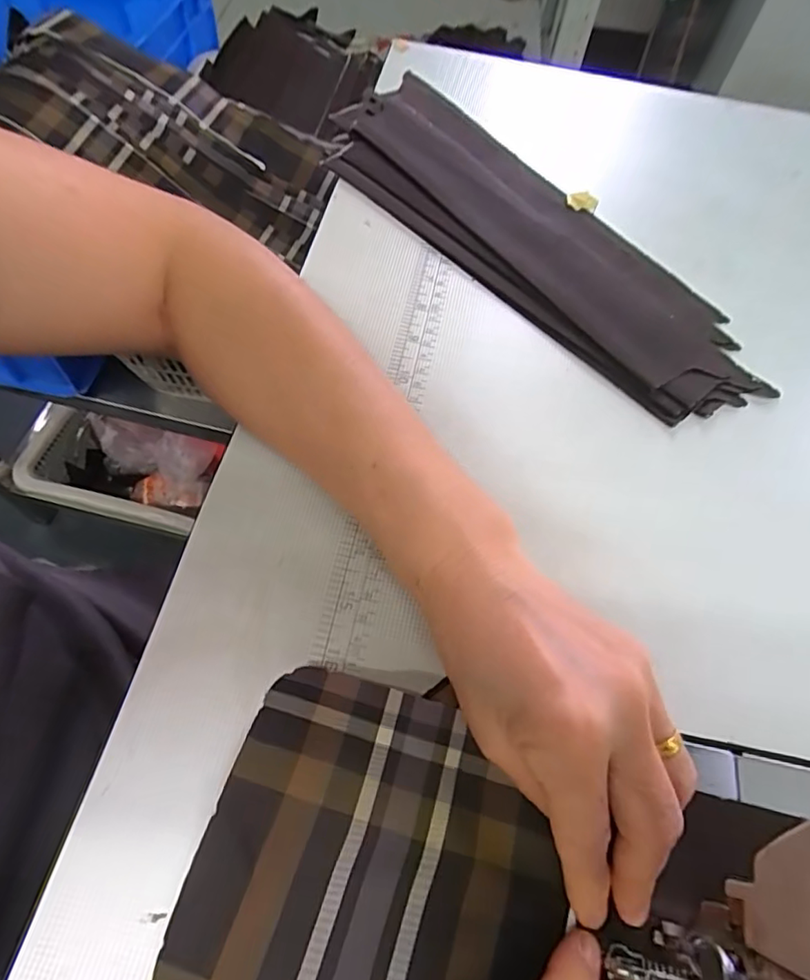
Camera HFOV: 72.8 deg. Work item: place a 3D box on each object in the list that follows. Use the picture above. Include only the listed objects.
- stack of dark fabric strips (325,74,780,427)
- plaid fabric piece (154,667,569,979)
[{"bbox_3d":[0.076,-0.168,0.353,0.111,0.020,0.334,-37,70,-21],"label":"stack of dark fabric strips"},{"bbox_3d":[-0.010,0.133,0.190,0.120,0.010,0.115,17,62,7],"label":"plaid fabric piece"}]

